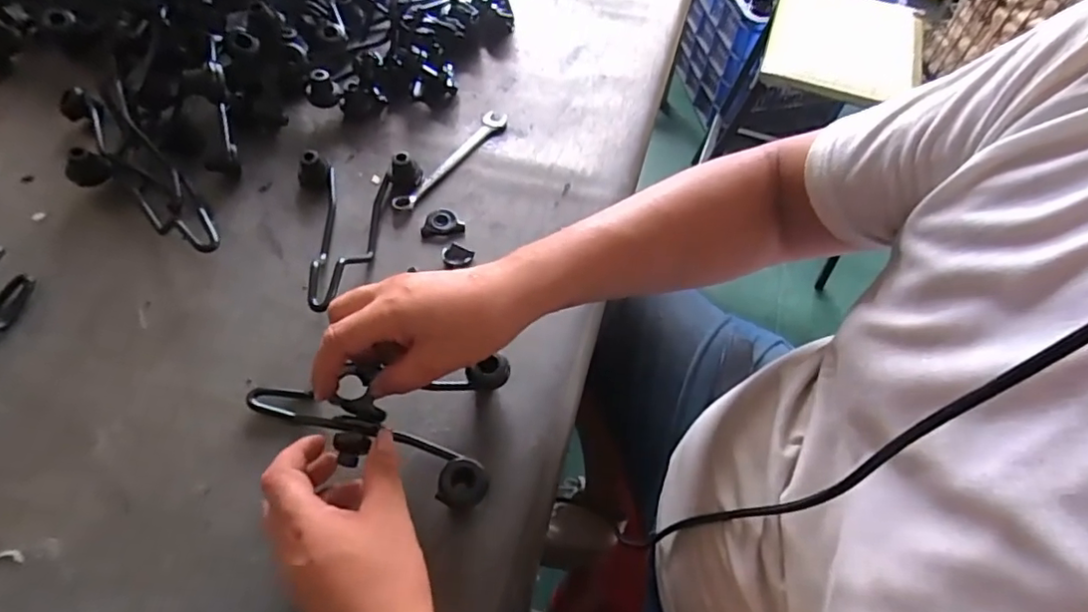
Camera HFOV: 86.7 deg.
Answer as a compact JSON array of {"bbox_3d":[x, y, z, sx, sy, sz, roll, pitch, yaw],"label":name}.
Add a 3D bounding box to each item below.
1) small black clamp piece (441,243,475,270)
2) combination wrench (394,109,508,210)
[{"bbox_3d":[-0.081,-0.047,0.533,0.031,0.005,0.026,24,62,13],"label":"small black clamp piece"},{"bbox_3d":[-0.097,-0.154,0.601,0.024,0.010,0.173,31,63,16],"label":"combination wrench"}]

